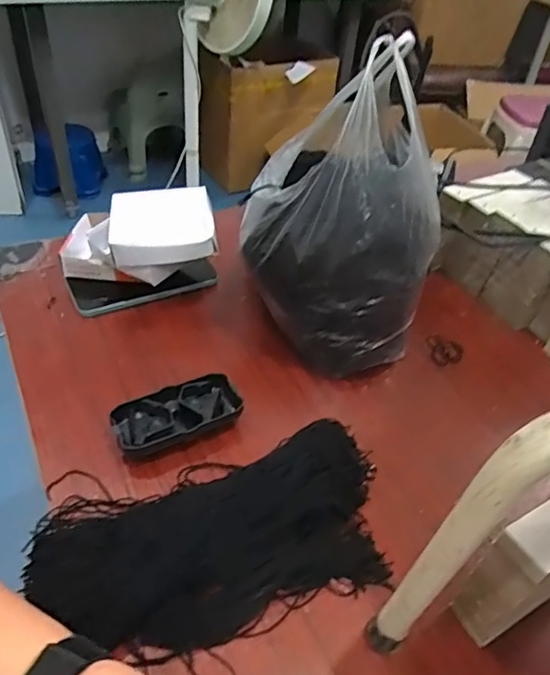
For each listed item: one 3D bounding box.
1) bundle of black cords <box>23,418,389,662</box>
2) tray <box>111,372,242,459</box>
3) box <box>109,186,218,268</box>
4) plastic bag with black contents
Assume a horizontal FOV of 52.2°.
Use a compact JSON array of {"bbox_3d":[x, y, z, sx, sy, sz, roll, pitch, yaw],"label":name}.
[{"bbox_3d":[-0.039,0.143,0.413,0.260,0.032,0.130,-11,44,-17],"label":"bundle of black cords"},{"bbox_3d":[-0.083,0.071,0.489,0.109,0.024,0.055,-17,46,-23],"label":"tray"},{"bbox_3d":[-0.121,-0.121,0.595,0.105,0.045,0.094,-4,43,-11],"label":"box"},{"bbox_3d":[0.066,-0.115,0.544,0.175,0.261,0.173,13,42,8],"label":"plastic bag with black contents"}]

